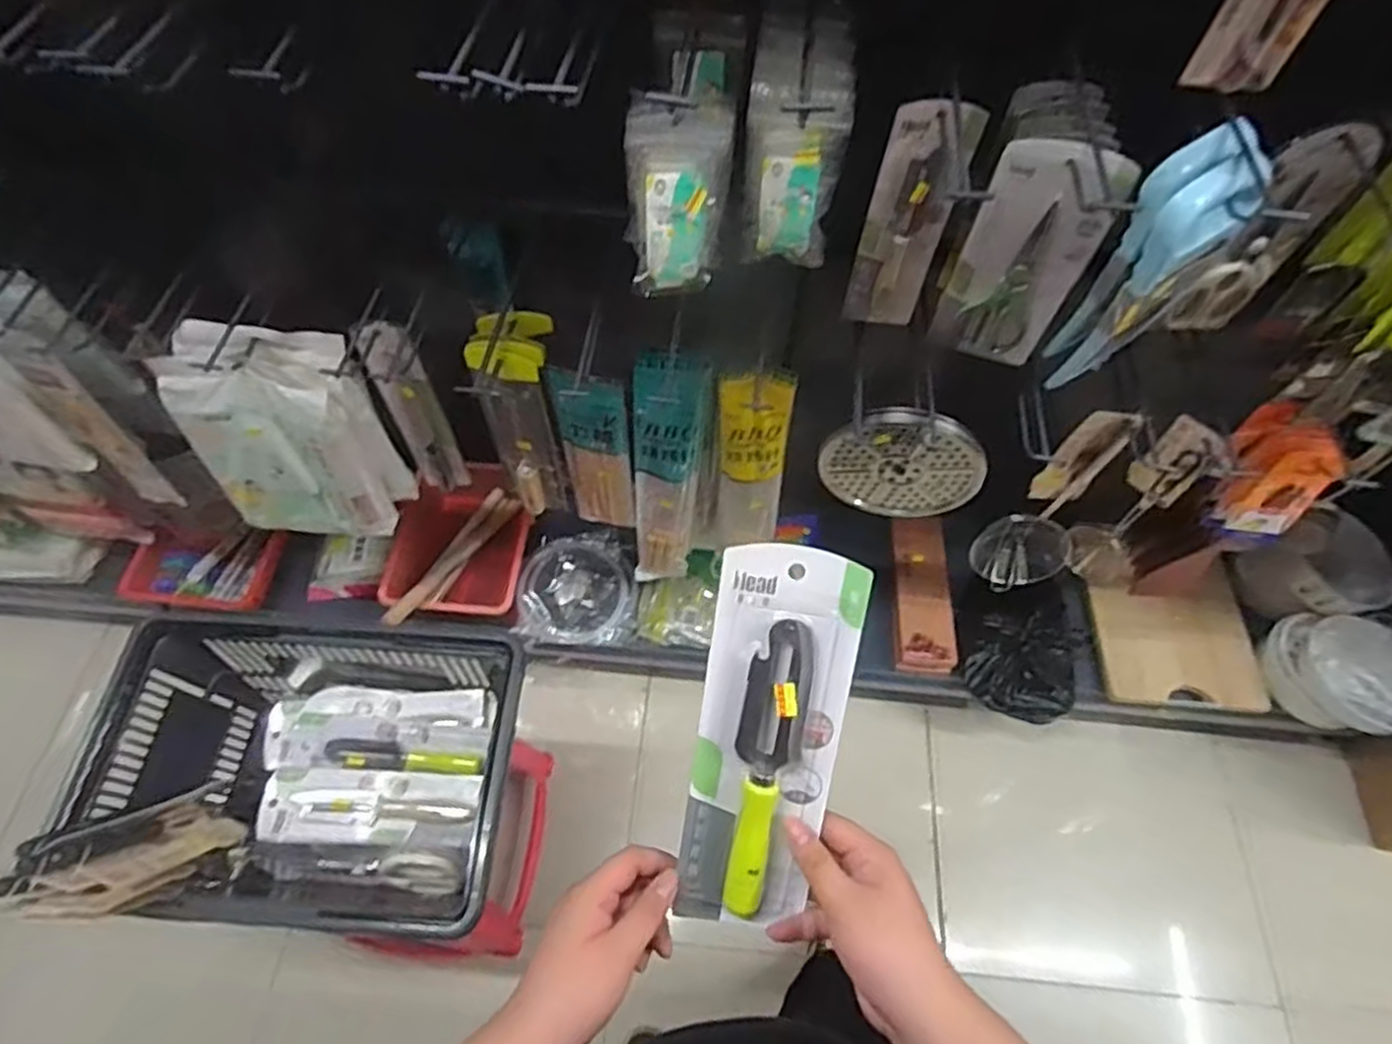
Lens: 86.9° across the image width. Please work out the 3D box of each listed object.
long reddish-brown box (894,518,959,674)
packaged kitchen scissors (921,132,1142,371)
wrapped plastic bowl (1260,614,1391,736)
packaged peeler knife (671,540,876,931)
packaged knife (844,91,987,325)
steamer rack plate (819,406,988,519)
[{"bbox_3d":[0.449,0.135,1.453,0.109,0.032,0.319,5,61,1],"label":"long reddish-brown box"},{"bbox_3d":[0.340,-0.267,0.771,0.120,0.268,0.025,19,62,8],"label":"packaged kitchen scissors"},{"bbox_3d":[1.171,0.285,1.311,0.163,0.156,0.258,-16,63,-10],"label":"wrapped plastic bowl"},{"bbox_3d":[0.044,0.140,0.464,0.090,0.023,0.253,11,102,4],"label":"packaged peeler knife"},{"bbox_3d":[0.230,-0.323,0.805,0.085,0.264,0.026,11,62,5],"label":"packaged knife"},{"bbox_3d":[0.275,-0.072,0.987,0.206,0.197,0.018,18,55,-8],"label":"steamer rack plate"}]

